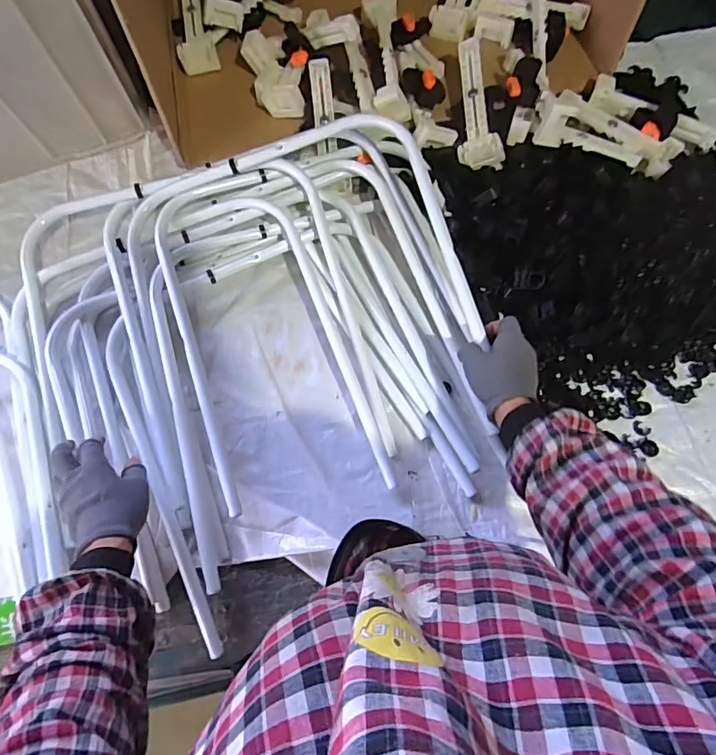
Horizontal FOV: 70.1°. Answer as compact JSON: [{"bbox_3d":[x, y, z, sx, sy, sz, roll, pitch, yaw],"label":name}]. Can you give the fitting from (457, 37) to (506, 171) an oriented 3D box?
[{"bbox_3d":[0.187,-0.423,0.784,0.070,0.044,0.218,0,72,-1],"label":"fitting"}]

